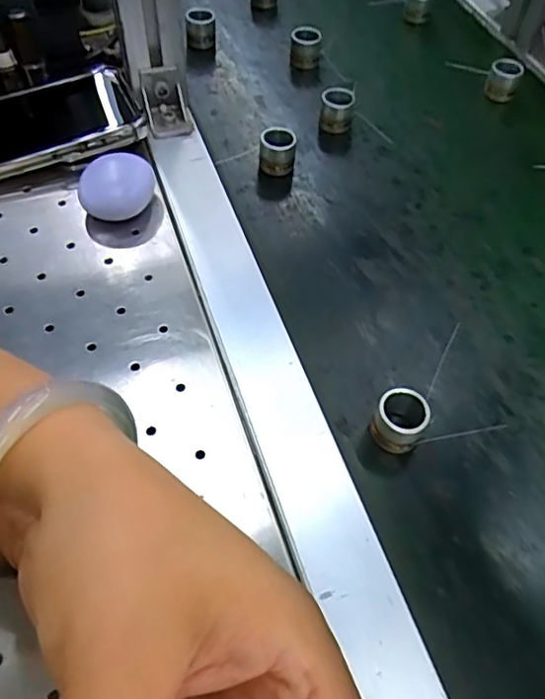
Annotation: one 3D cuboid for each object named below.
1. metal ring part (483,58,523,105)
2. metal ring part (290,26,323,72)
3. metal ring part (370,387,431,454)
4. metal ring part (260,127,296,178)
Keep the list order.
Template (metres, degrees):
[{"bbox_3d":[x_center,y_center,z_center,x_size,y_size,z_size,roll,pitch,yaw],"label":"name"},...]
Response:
[{"bbox_3d":[0.183,-0.213,0.461,0.023,0.026,0.021,20,57,11],"label":"metal ring part"},{"bbox_3d":[0.027,-0.246,0.474,0.024,0.027,0.022,7,55,3],"label":"metal ring part"},{"bbox_3d":[0.064,0.036,0.289,0.024,0.026,0.024,1,55,-2],"label":"metal ring part"},{"bbox_3d":[0.004,-0.139,0.404,0.024,0.024,0.021,3,55,0],"label":"metal ring part"}]

